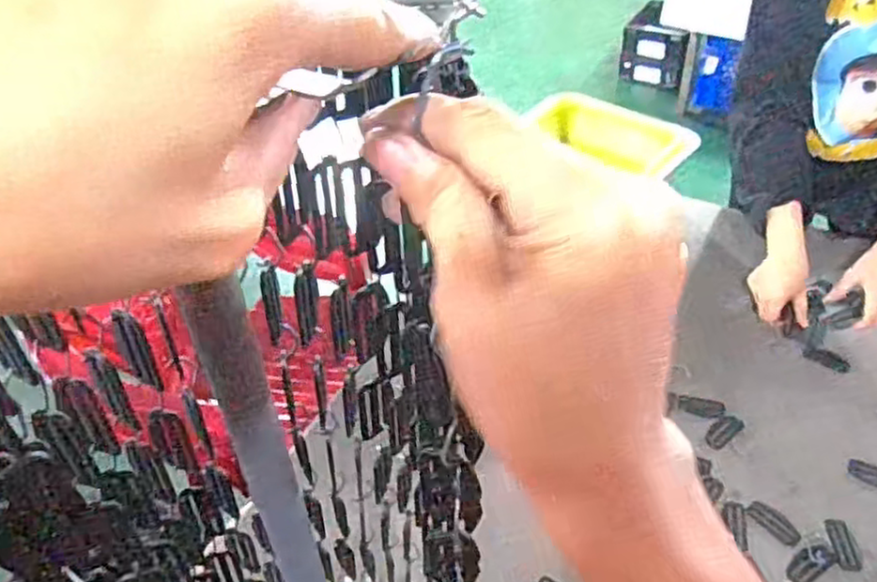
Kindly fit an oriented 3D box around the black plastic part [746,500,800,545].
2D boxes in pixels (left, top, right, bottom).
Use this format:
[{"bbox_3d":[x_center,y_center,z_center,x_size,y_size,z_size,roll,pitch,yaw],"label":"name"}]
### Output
[{"bbox_3d":[0.381,0.262,0.804,0.029,0.004,0.063,-22,36,-19],"label":"black plastic part"}]

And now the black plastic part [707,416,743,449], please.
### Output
[{"bbox_3d":[0.360,0.178,0.898,0.055,0.007,0.026,-29,51,-24],"label":"black plastic part"}]

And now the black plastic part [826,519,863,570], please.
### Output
[{"bbox_3d":[0.444,0.278,0.779,0.025,0.005,0.059,3,46,5],"label":"black plastic part"}]

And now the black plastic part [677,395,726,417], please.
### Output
[{"bbox_3d":[0.342,0.150,0.922,0.058,0.006,0.026,5,46,7],"label":"black plastic part"}]

